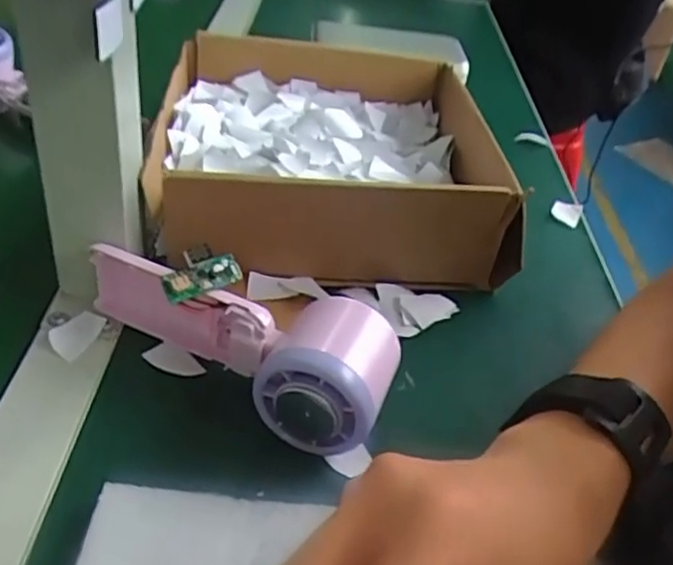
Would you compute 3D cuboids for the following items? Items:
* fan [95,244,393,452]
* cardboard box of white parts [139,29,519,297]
[{"bbox_3d":[-0.051,0.024,0.334,0.162,0.051,0.062,21,39,13],"label":"fan"},{"bbox_3d":[0.002,-0.093,0.481,0.234,0.077,0.245,5,42,-8],"label":"cardboard box of white parts"}]

